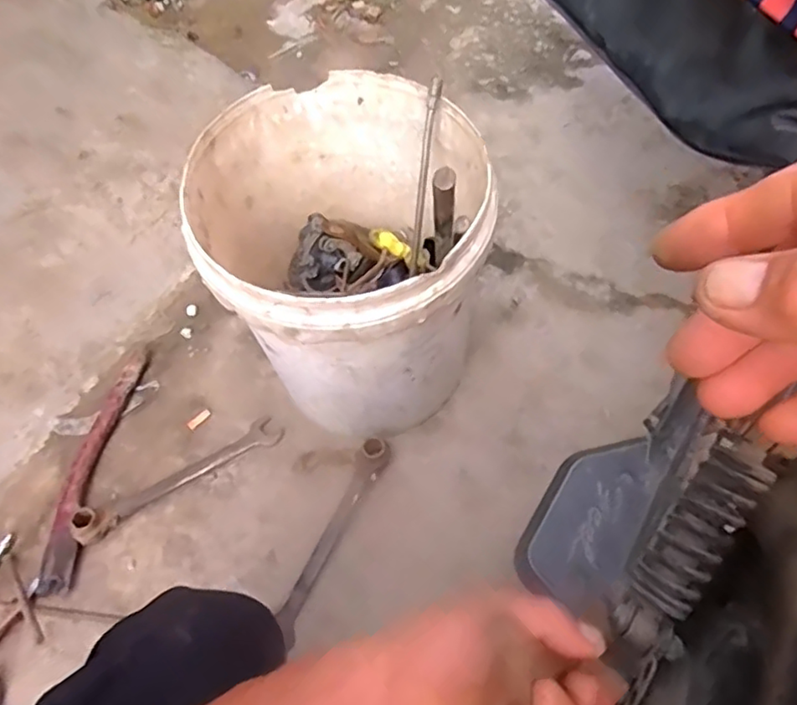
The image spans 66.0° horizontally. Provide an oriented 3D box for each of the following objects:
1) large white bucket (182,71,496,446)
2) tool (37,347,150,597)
[{"bbox_3d":[-0.057,-0.086,0.745,0.288,0.366,0.310,-1,61,2],"label":"large white bucket"},{"bbox_3d":[-0.406,0.139,0.813,0.049,0.023,0.336,3,62,4],"label":"tool"}]

